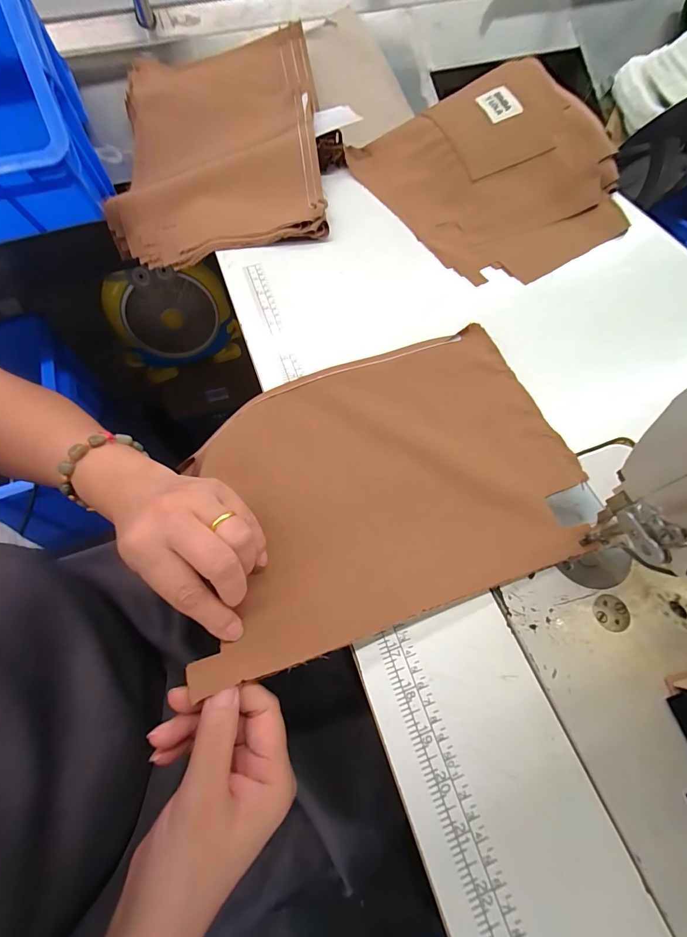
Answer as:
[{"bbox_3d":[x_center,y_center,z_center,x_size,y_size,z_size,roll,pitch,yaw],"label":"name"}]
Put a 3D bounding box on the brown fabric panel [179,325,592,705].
[{"bbox_3d":[0.033,0.002,0.295,0.308,0.041,0.225,-18,67,-8],"label":"brown fabric panel"}]

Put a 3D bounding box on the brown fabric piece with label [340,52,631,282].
[{"bbox_3d":[0.205,-0.399,0.456,0.295,0.061,0.331,-24,68,-10],"label":"brown fabric piece with label"}]

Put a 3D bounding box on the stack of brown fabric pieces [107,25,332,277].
[{"bbox_3d":[-0.187,-0.490,0.530,0.295,0.067,0.478,-7,66,-3],"label":"stack of brown fabric pieces"}]

